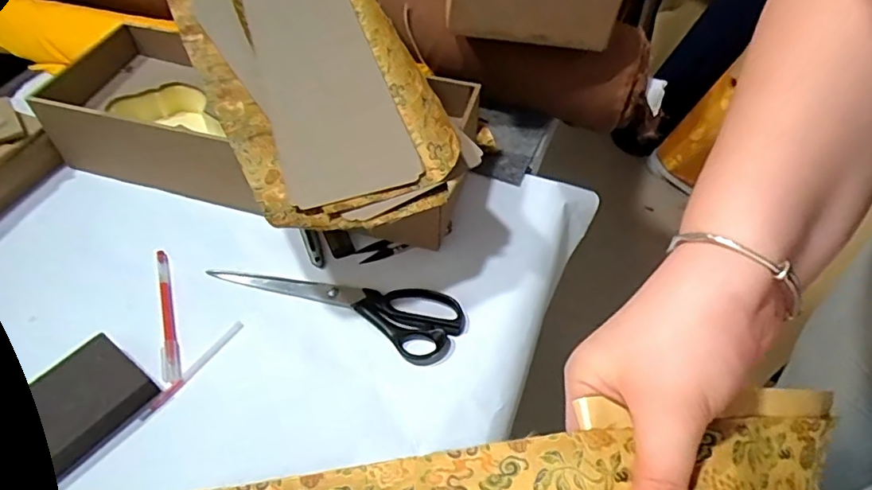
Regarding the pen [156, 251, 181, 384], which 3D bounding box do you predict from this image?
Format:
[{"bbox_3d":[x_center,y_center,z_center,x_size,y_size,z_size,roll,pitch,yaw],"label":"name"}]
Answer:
[{"bbox_3d":[-0.249,0.065,0.510,0.016,0.016,0.142,-15,53,-15],"label":"pen"}]

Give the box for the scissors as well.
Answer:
[{"bbox_3d":[-0.094,0.045,0.529,0.241,0.013,0.071,19,53,12],"label":"scissors"}]

